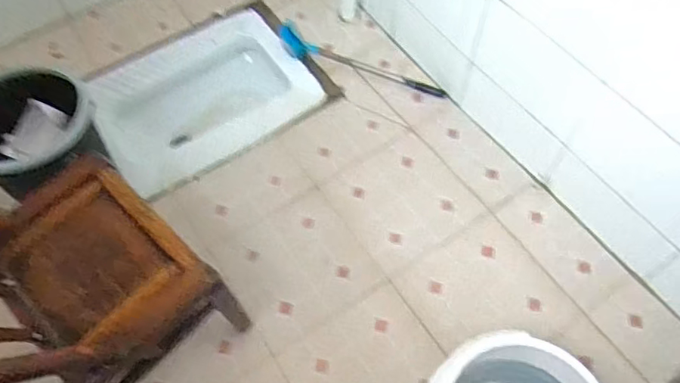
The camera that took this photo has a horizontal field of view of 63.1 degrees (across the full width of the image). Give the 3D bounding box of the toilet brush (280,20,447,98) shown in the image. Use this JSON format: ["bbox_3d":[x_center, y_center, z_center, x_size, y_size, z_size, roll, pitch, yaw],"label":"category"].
[{"bbox_3d":[0.047,-0.349,1.544,0.507,0.040,0.086,24,69,18],"label":"toilet brush"}]

